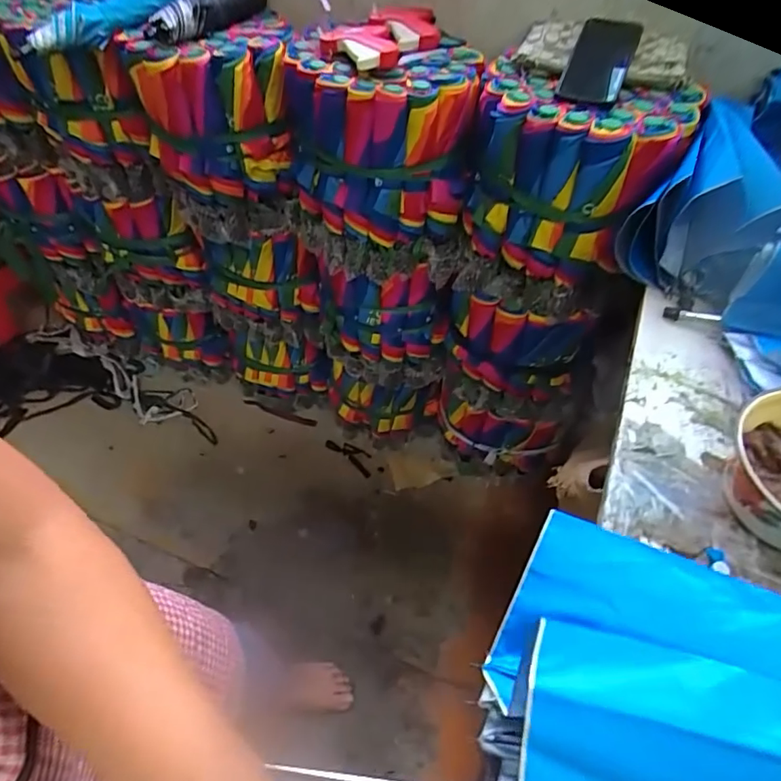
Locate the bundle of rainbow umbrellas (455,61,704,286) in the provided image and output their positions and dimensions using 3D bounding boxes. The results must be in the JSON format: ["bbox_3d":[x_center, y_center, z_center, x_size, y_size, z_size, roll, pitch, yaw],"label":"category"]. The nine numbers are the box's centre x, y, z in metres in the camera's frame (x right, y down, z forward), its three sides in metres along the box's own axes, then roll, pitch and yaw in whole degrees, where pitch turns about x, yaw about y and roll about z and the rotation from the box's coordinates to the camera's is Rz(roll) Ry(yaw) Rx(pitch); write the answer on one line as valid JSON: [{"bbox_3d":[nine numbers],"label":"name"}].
[{"bbox_3d":[0.232,-0.294,0.725,0.264,0.226,0.157,38,62,26],"label":"bundle of rainbow umbrellas"}]

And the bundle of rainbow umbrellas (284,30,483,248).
[{"bbox_3d":[-0.030,-0.373,0.783,0.302,0.238,0.141,12,53,10],"label":"bundle of rainbow umbrellas"}]

